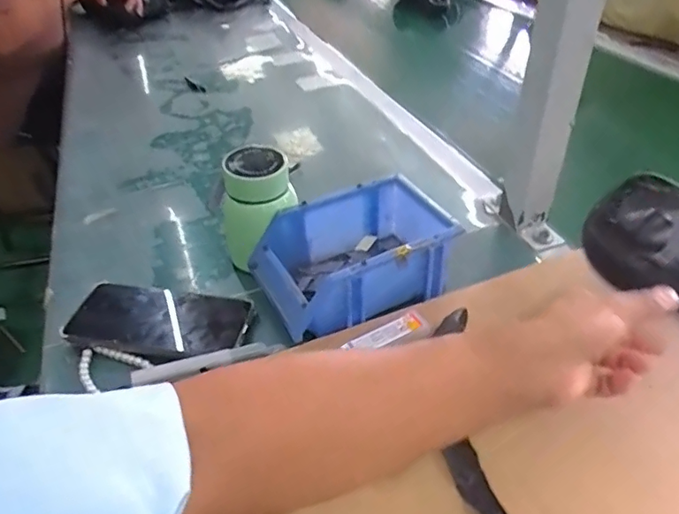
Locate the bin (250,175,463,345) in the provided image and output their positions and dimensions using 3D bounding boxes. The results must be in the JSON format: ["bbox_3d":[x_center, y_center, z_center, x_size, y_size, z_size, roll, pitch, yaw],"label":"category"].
[{"bbox_3d":[0.030,-0.004,0.526,0.210,0.078,0.119,-20,42,-20],"label":"bin"}]

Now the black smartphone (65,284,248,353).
[{"bbox_3d":[-0.169,0.057,0.497,0.166,0.014,0.082,3,39,8],"label":"black smartphone"}]

